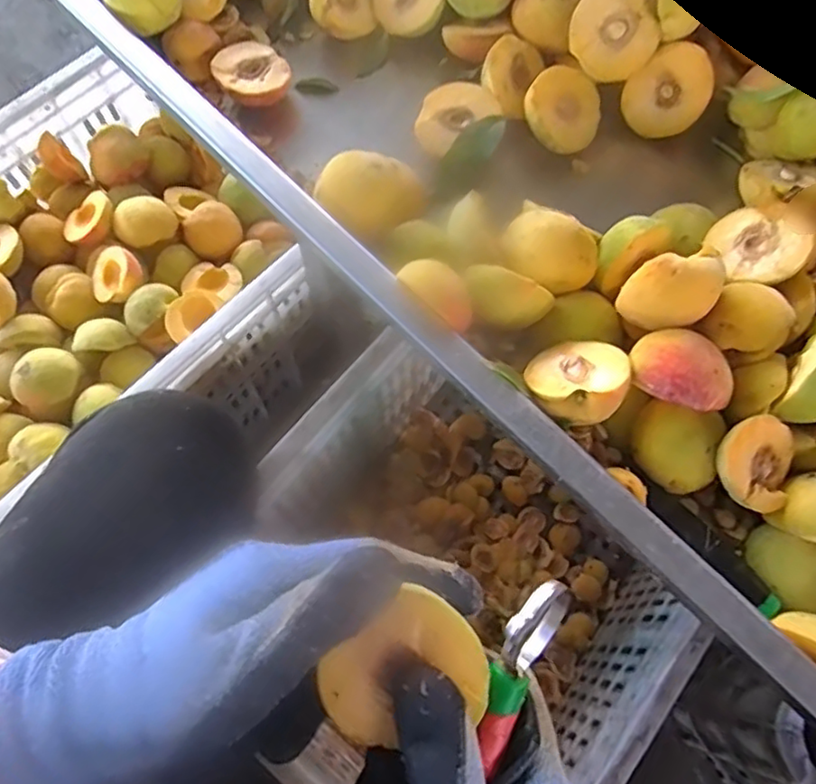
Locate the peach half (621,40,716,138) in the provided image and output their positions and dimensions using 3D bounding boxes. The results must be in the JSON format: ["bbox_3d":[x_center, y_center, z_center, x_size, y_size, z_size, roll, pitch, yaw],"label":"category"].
[{"bbox_3d":[0.201,-0.234,0.496,0.057,0.066,0.031,45,32,-14],"label":"peach half"}]

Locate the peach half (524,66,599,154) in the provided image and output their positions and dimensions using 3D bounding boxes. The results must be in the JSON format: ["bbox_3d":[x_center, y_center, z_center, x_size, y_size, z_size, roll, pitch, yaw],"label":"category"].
[{"bbox_3d":[0.115,-0.211,0.487,0.059,0.027,0.059,1,87,-16],"label":"peach half"}]

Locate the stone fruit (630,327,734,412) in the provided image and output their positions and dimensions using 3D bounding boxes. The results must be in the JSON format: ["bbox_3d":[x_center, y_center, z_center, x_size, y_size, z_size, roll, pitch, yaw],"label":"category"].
[{"bbox_3d":[0.158,-0.014,0.366,0.053,0.024,0.046,8,68,2],"label":"stone fruit"}]

